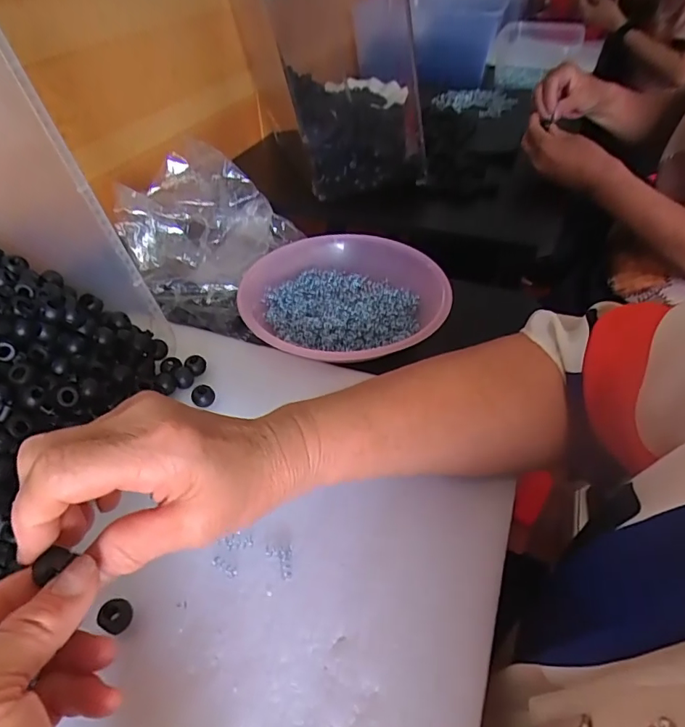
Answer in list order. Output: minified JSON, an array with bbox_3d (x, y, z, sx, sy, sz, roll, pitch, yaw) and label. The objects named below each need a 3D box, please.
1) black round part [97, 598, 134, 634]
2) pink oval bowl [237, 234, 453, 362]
[{"bbox_3d":[-0.123,0.137,0.271,0.016,0.010,0.016,-1,43,1],"label":"black round part"},{"bbox_3d":[0.000,-0.065,0.469,0.184,0.037,0.182,2,43,4],"label":"pink oval bowl"}]

